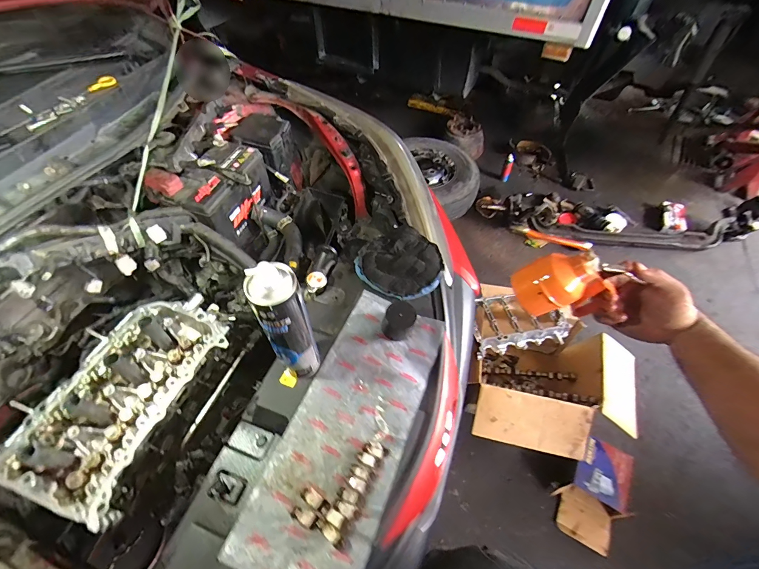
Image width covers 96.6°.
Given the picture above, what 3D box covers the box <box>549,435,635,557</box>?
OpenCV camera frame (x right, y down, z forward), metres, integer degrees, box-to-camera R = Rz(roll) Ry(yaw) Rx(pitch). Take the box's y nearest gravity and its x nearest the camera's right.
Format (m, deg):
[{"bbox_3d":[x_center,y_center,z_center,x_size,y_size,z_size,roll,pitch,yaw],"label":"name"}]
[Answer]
[{"bbox_3d":[0.772,0.735,1.199,0.187,0.131,0.326,28,58,20],"label":"box"}]

